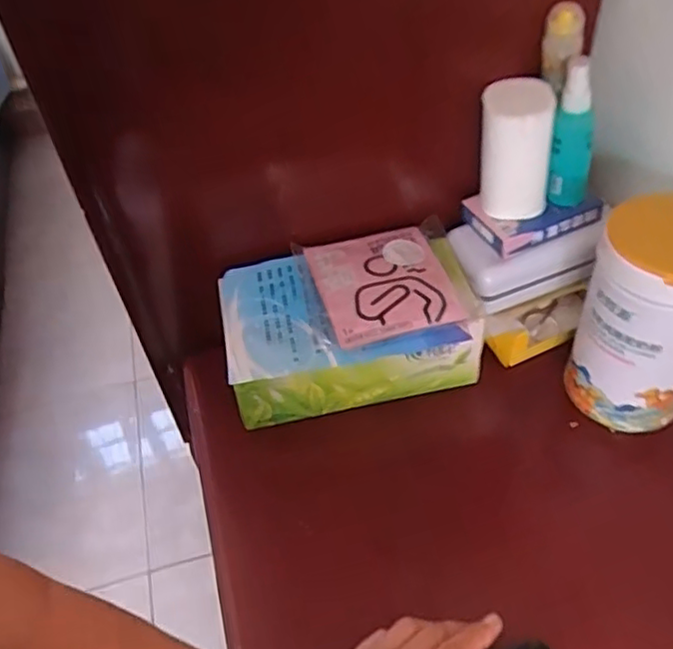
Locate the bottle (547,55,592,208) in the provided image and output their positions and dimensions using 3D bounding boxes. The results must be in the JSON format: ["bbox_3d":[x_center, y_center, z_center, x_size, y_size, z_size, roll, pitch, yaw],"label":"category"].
[{"bbox_3d":[0.209,-0.164,0.572,0.036,0.123,0.035,15,50,20],"label":"bottle"}]

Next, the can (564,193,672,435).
[{"bbox_3d":[0.259,-0.005,0.544,0.101,0.200,0.088,19,52,23],"label":"can"}]

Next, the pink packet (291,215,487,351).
[{"bbox_3d":[0.046,-0.042,0.595,0.144,0.018,0.130,-14,47,-7],"label":"pink packet"}]

